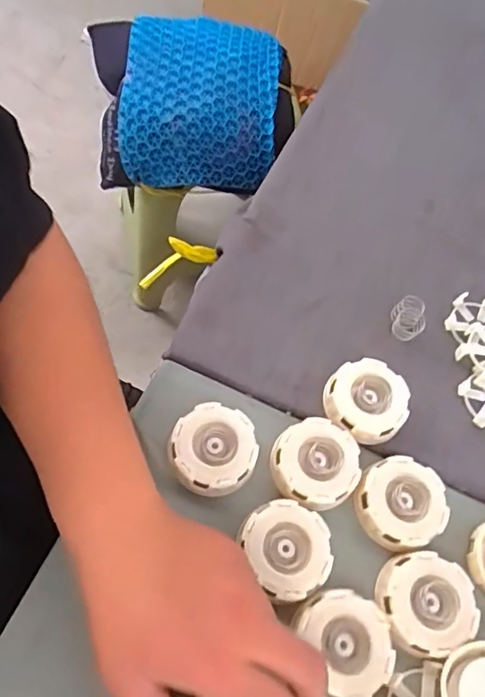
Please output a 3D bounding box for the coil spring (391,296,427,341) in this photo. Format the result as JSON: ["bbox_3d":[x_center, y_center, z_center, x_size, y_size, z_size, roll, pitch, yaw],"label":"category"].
[{"bbox_3d":[0.140,-0.025,0.451,0.028,0.024,0.029,31,61,8],"label":"coil spring"}]

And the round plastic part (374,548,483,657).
[{"bbox_3d":[0.119,0.163,0.342,0.060,0.016,0.059,4,61,-7],"label":"round plastic part"}]

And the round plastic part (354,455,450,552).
[{"bbox_3d":[0.114,0.109,0.377,0.063,0.026,0.059,4,61,-7],"label":"round plastic part"}]

